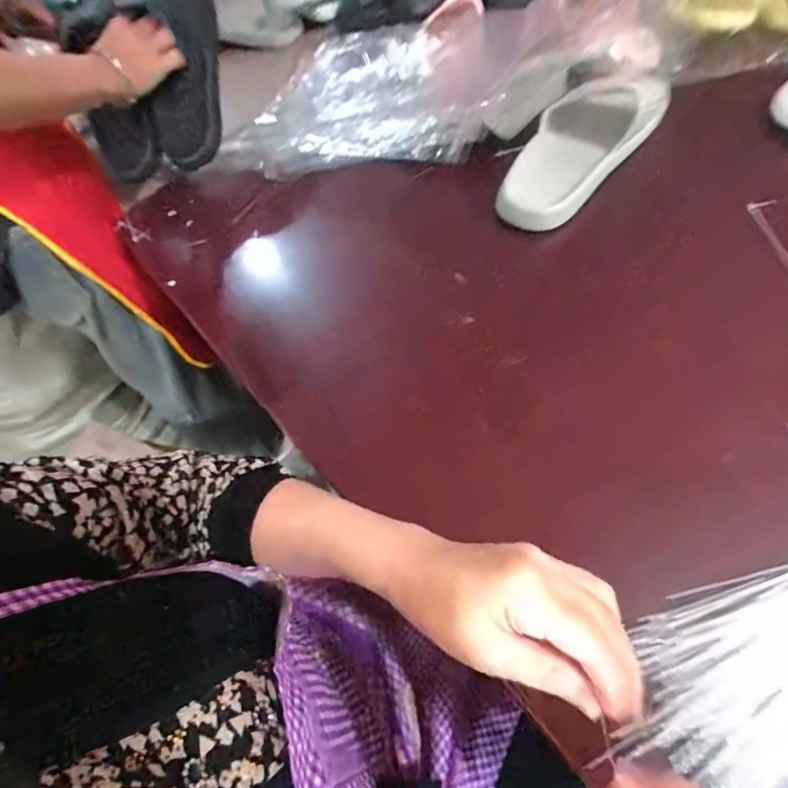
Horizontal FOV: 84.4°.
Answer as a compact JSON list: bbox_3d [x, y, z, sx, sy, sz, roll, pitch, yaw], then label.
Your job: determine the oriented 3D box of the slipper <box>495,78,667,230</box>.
[{"bbox_3d":[0.204,-0.278,0.480,0.099,0.069,0.241,39,70,18],"label":"slipper"}]

